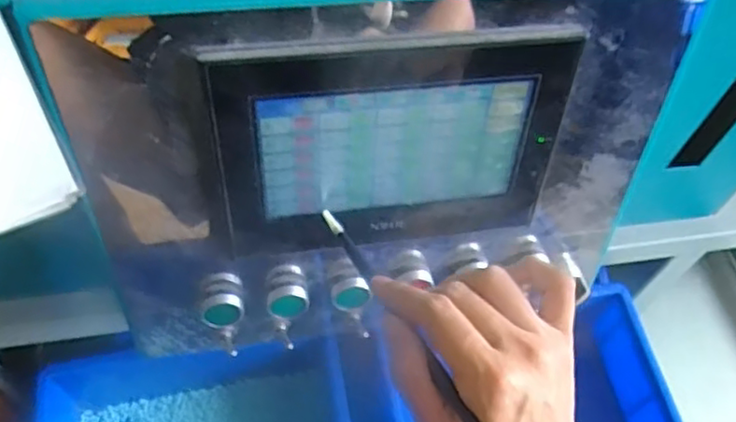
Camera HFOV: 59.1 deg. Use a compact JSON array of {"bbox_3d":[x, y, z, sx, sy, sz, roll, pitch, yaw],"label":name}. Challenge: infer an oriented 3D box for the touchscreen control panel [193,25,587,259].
[{"bbox_3d":[0.010,-0.046,0.390,0.203,0.155,0.040,-2,40,-12],"label":"touchscreen control panel"}]

